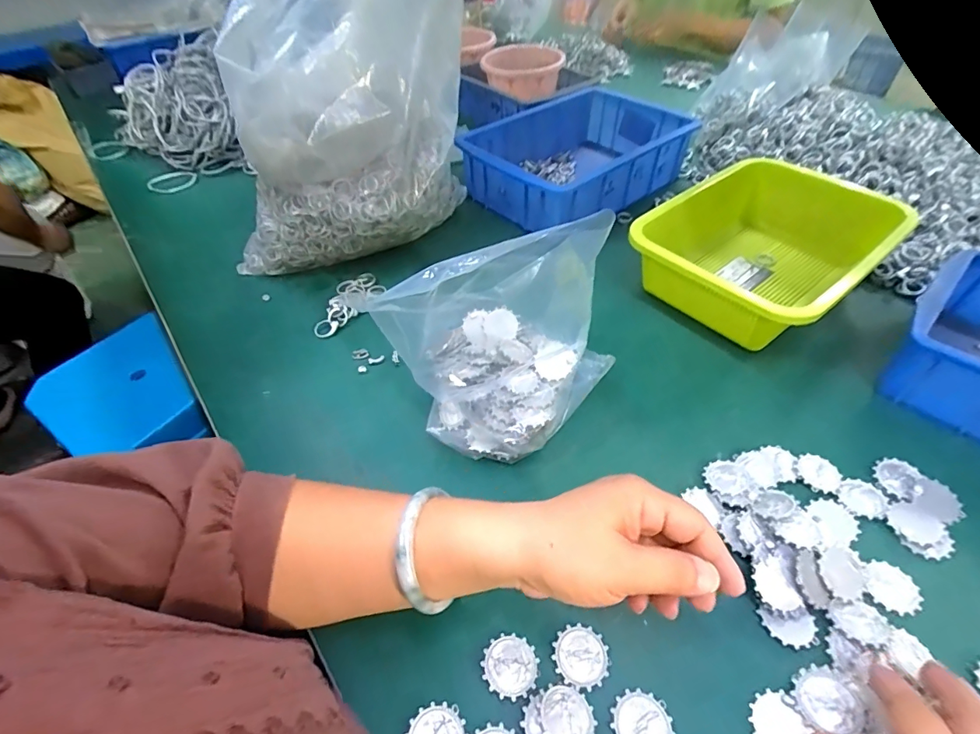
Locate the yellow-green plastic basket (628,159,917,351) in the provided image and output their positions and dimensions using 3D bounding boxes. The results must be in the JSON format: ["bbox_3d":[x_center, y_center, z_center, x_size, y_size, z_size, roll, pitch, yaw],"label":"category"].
[{"bbox_3d":[0.306,-0.133,0.513,0.277,0.086,0.197,-32,55,-25],"label":"yellow-green plastic basket"}]

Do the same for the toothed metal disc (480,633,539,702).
[{"bbox_3d":[0.013,0.181,0.279,0.033,0.004,0.032,0,48,1],"label":"toothed metal disc"}]

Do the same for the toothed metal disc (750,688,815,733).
[{"bbox_3d":[0.162,0.202,0.257,0.028,0.004,0.031,-22,42,-7],"label":"toothed metal disc"}]

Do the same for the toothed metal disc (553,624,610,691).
[{"bbox_3d":[0.056,0.177,0.282,0.033,0.004,0.032,0,48,1],"label":"toothed metal disc"}]

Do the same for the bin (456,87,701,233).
[{"bbox_3d":[0.126,-0.312,0.675,0.310,0.083,0.216,-35,56,-26],"label":"bin"}]

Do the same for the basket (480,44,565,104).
[{"bbox_3d":[0.061,-0.550,0.861,0.149,0.051,0.146,1,48,2],"label":"basket"}]

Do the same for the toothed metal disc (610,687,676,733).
[{"bbox_3d":[0.087,0.203,0.260,0.033,0.004,0.033,0,48,1],"label":"toothed metal disc"}]

